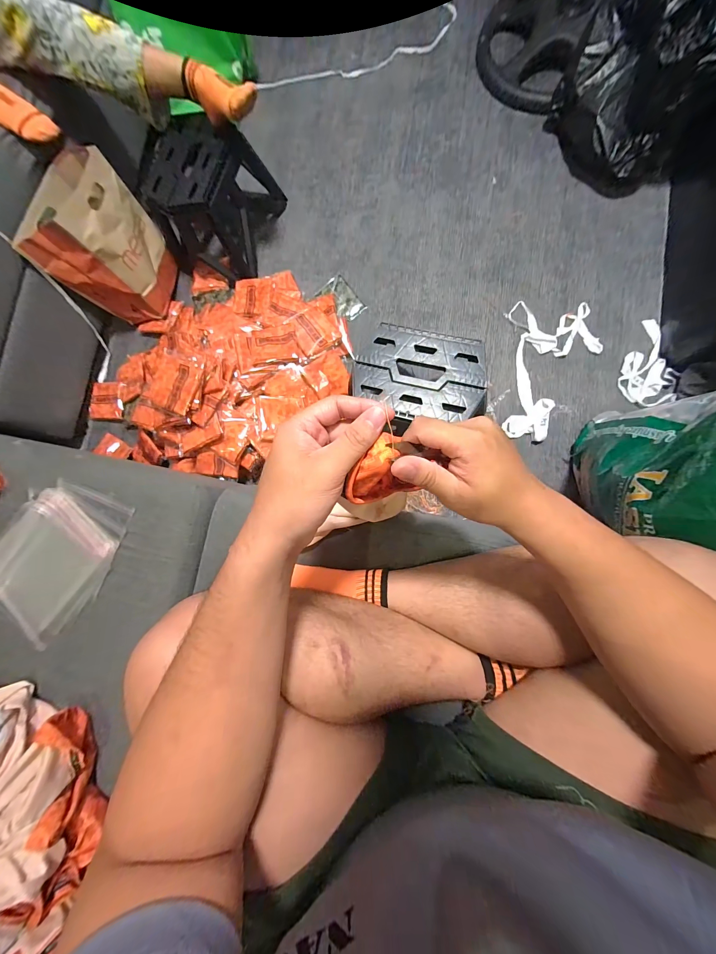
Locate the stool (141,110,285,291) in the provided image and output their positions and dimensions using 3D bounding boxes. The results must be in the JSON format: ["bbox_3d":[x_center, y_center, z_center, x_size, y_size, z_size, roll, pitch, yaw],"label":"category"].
[{"bbox_3d":[-0.418,-0.789,0.879,0.266,0.229,0.296,18,86,9],"label":"stool"}]

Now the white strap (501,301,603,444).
[{"bbox_3d":[0.519,-0.285,0.807,0.222,0.026,0.379,5,84,8],"label":"white strap"}]

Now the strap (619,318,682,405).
[{"bbox_3d":[0.753,-0.295,0.781,0.115,0.027,0.228,13,85,9],"label":"strap"}]

